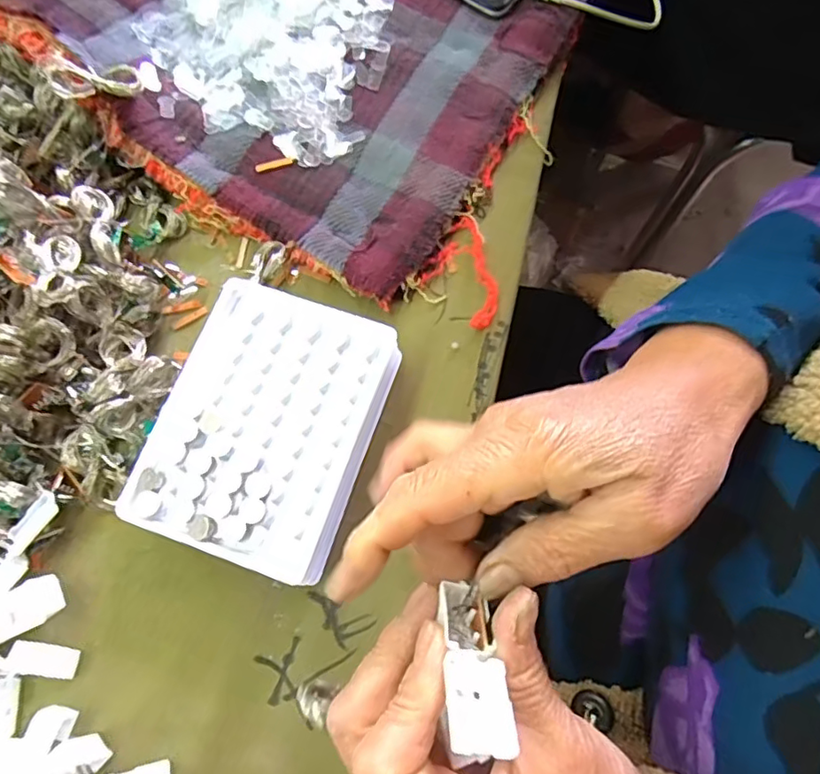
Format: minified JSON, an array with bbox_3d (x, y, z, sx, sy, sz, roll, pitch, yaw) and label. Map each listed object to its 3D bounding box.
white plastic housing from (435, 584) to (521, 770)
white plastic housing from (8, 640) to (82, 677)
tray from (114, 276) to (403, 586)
[{"bbox_3d":[0.020,0.086,0.181,0.019,0.011,0.056,-2,30,-1],"label":"white plastic housing"},{"bbox_3d":[-0.168,0.125,0.265,0.029,0.008,0.012,21,73,-17],"label":"white plastic housing"},{"bbox_3d":[-0.070,0.018,0.288,0.101,0.026,0.130,19,74,5],"label":"tray"}]

